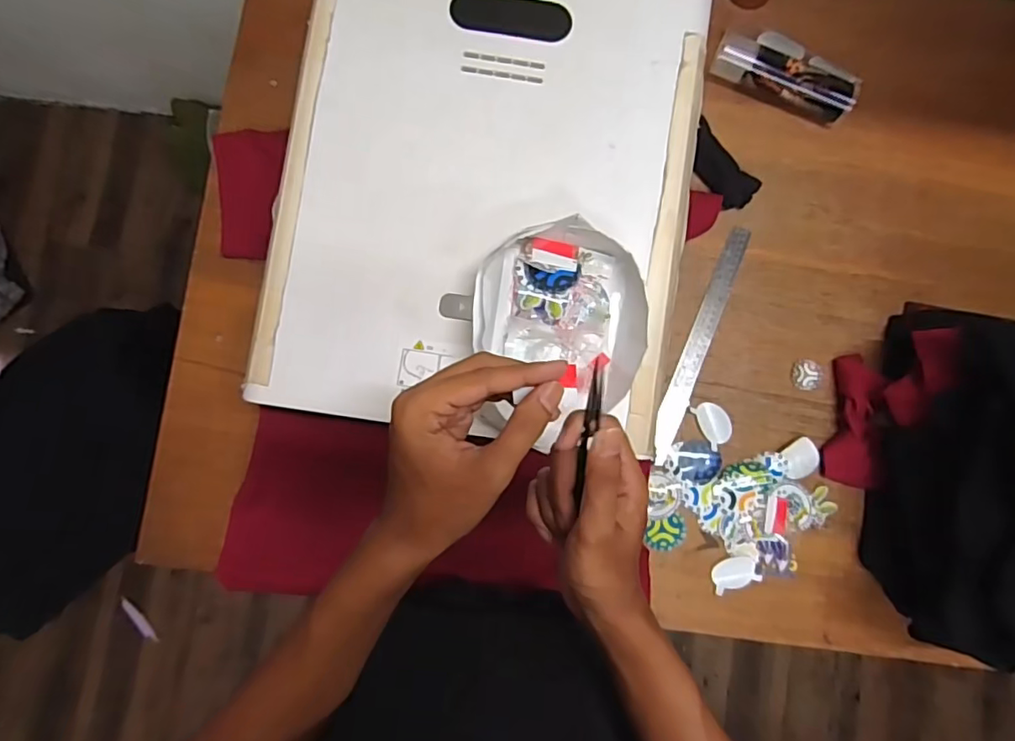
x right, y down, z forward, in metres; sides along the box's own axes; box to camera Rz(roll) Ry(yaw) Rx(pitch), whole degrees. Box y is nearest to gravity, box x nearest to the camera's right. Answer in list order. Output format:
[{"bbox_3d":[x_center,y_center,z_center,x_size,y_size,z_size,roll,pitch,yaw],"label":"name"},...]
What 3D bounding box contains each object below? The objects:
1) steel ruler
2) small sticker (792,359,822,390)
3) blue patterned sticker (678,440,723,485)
[{"bbox_3d":[0.244,-0.036,0.721,0.029,0.007,0.319,22,84,7],"label":"steel ruler"},{"bbox_3d":[0.384,0.005,0.725,0.036,0.004,0.040,0,83,-2],"label":"small sticker"},{"bbox_3d":[0.240,0.117,0.711,0.055,0.007,0.050,21,83,0],"label":"blue patterned sticker"}]

